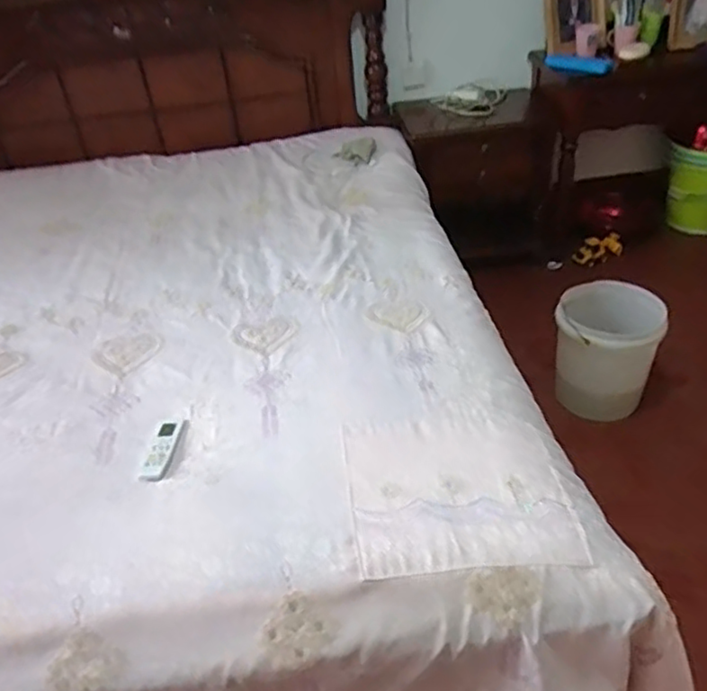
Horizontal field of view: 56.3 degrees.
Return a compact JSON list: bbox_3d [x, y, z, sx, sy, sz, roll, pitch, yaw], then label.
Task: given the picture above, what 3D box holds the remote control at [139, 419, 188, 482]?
[{"bbox_3d":[-0.353,0.194,1.239,0.051,0.013,0.152,3,40,6],"label":"remote control"}]

